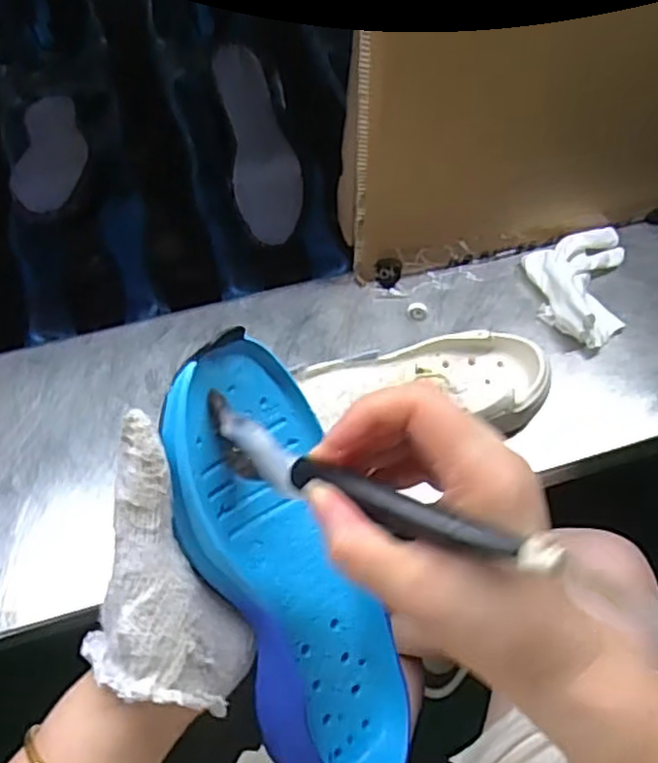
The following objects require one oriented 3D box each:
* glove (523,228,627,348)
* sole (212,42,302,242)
[{"bbox_3d":[0.228,-0.098,0.648,0.090,0.030,0.141,15,58,10],"label":"glove"},{"bbox_3d":[-0.075,-0.255,0.747,0.067,0.015,0.216,-12,82,-8],"label":"sole"}]

